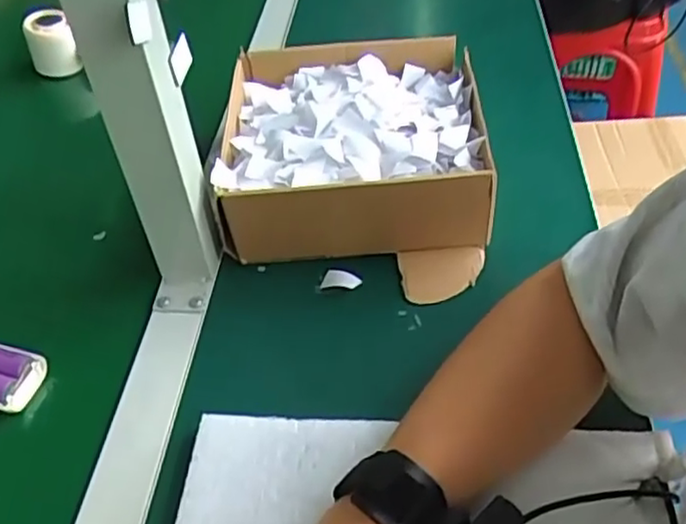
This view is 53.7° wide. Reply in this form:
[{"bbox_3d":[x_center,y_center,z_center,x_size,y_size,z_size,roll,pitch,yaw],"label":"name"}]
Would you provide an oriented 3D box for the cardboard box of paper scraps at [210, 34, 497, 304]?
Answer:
[{"bbox_3d":[0.009,-0.104,0.576,0.203,0.075,0.223,-3,45,3],"label":"cardboard box of paper scraps"}]

